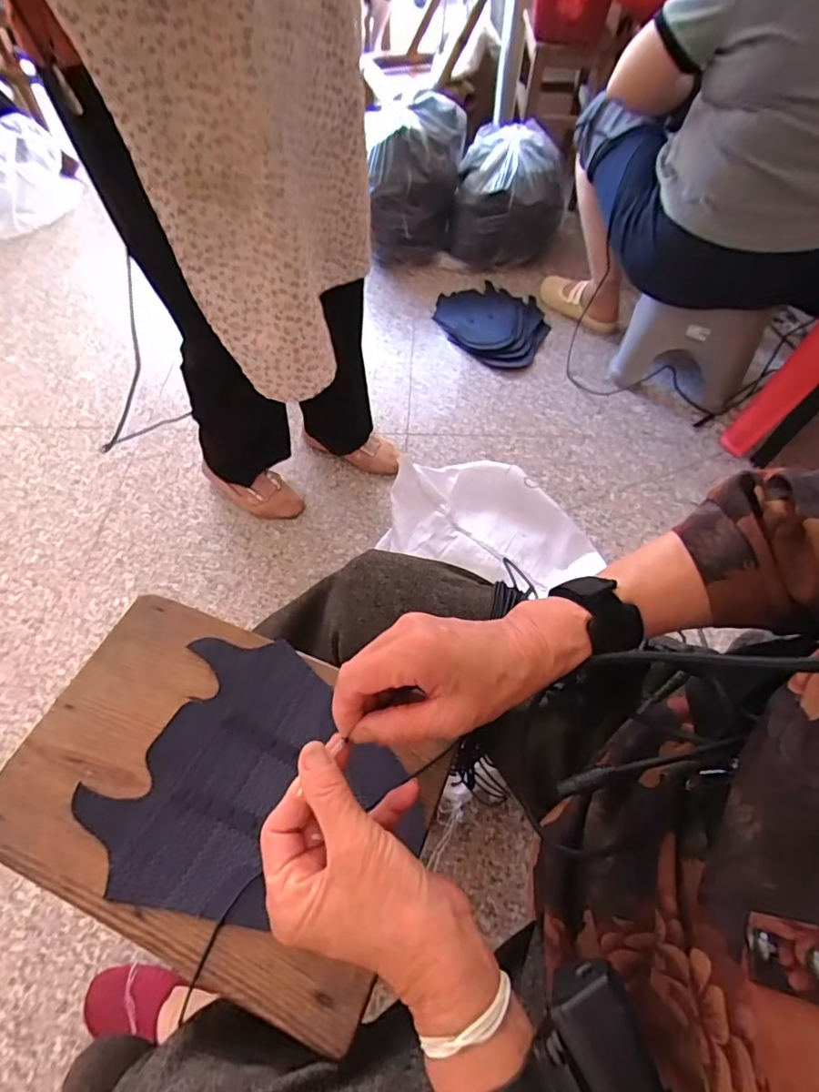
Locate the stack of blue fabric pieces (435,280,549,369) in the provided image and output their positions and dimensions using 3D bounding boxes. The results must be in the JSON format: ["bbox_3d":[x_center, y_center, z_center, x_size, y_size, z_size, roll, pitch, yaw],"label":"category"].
[{"bbox_3d":[0.215,-0.573,1.362,0.262,0.044,0.343,-11,56,-9],"label":"stack of blue fabric pieces"}]

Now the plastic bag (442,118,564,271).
[{"bbox_3d":[0.275,-0.954,1.508,0.301,0.267,0.281,14,58,10],"label":"plastic bag"}]

